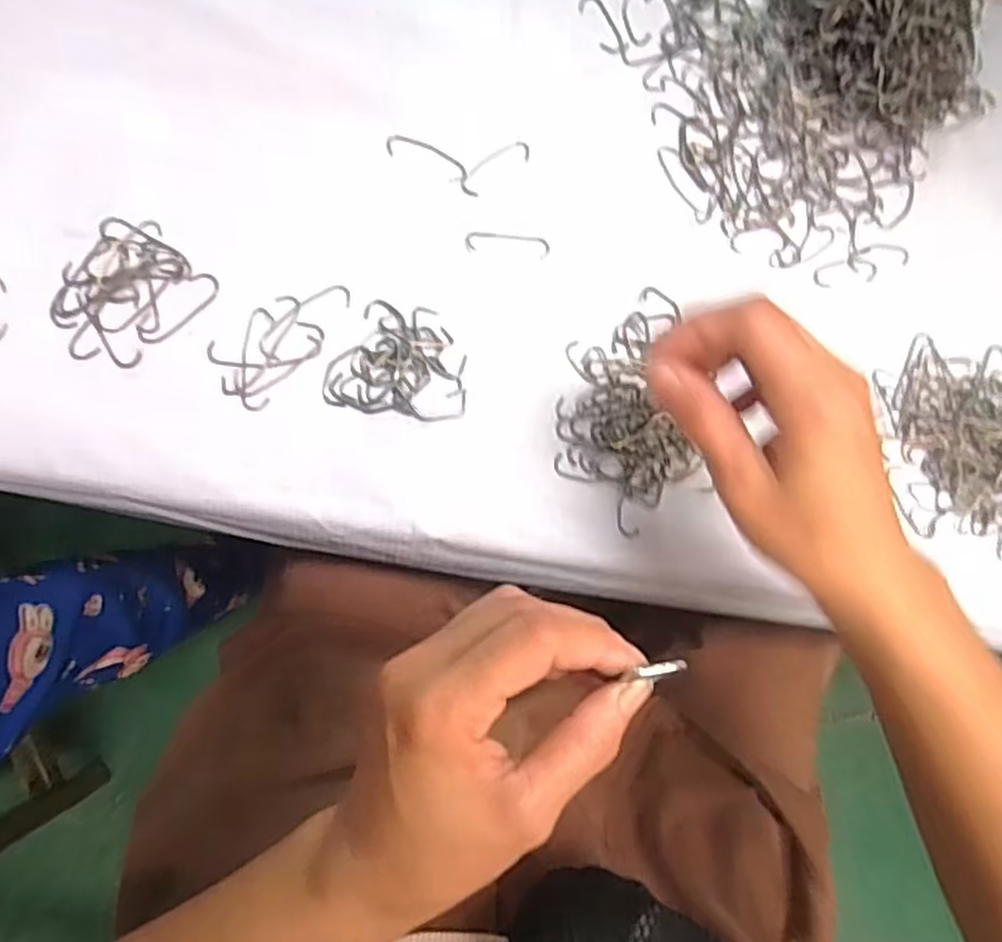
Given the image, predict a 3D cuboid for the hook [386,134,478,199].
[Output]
[{"bbox_3d":[-0.033,-0.154,0.364,0.050,0.004,0.014,24,83,-6],"label":"hook"}]

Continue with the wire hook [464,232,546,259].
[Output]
[{"bbox_3d":[0.004,-0.114,0.364,0.042,0.004,0.011,4,85,-8],"label":"wire hook"}]

